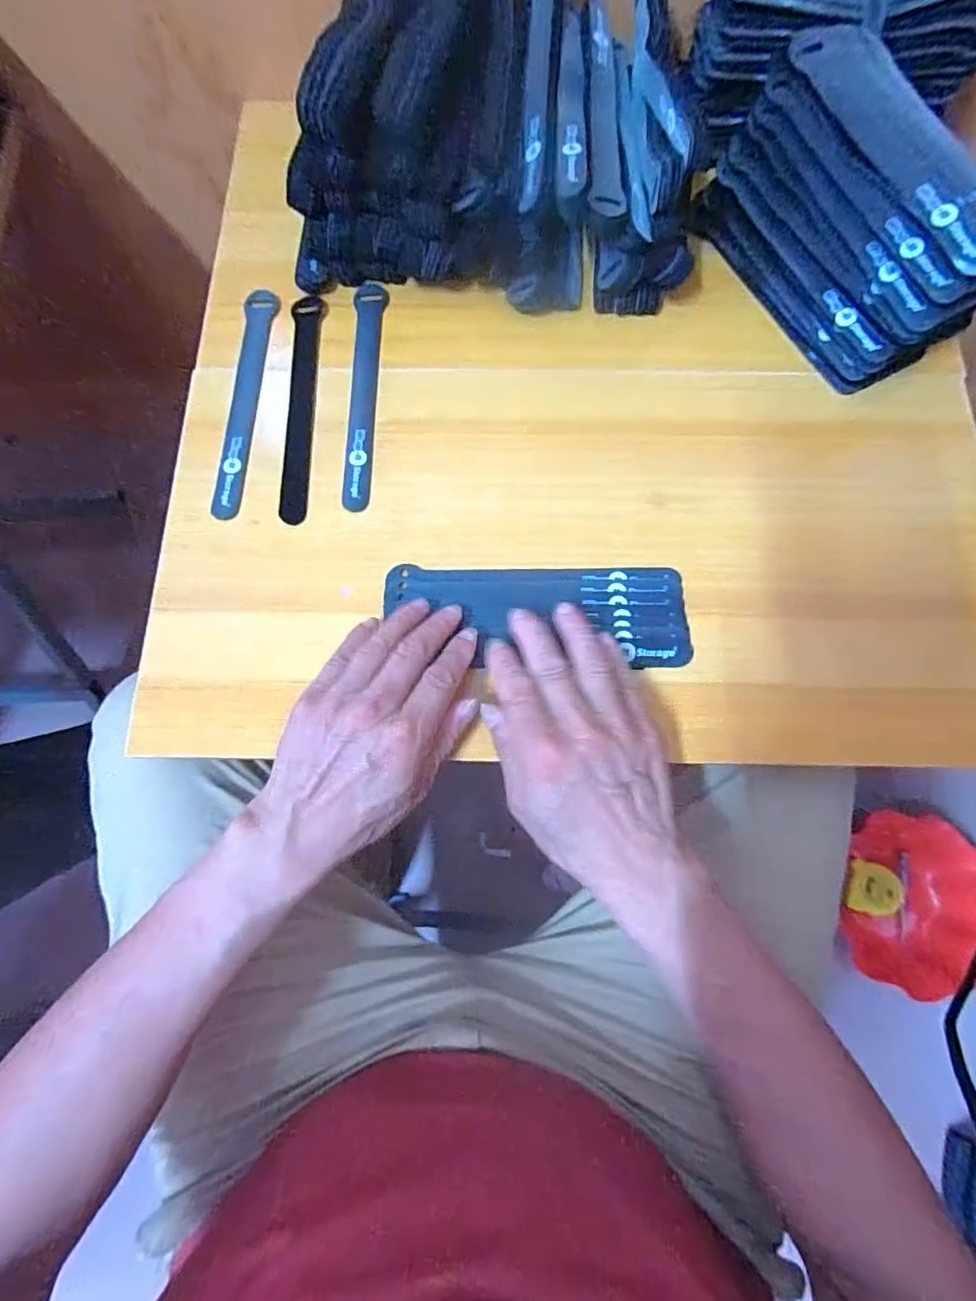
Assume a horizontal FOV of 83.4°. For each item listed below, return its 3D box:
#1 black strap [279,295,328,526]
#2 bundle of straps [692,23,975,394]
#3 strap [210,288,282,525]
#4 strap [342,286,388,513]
[{"bbox_3d":[-0.140,-0.186,0.415,0.024,0.004,0.195,0,75,-7],"label":"black strap"},{"bbox_3d":[0.255,-0.299,0.381,0.083,0.110,0.203,-28,78,-6],"label":"bundle of straps"},{"bbox_3d":[-0.184,-0.191,0.417,0.024,0.004,0.198,3,75,-6],"label":"strap"},{"bbox_3d":[-0.093,-0.196,0.416,0.023,0.008,0.194,-1,76,0],"label":"strap"}]

